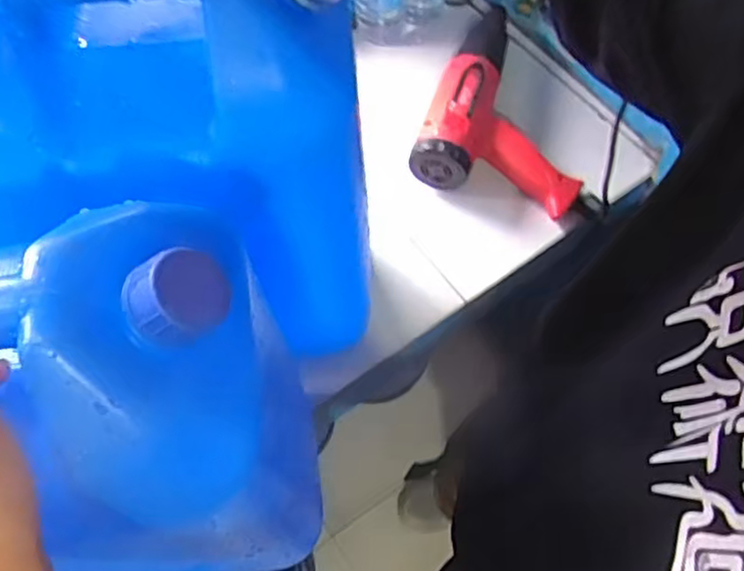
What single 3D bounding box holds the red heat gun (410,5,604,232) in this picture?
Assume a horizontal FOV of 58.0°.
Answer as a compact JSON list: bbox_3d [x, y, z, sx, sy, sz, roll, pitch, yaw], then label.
[{"bbox_3d":[0.186,-0.211,0.804,0.218,0.067,0.243,20,66,10],"label":"red heat gun"}]

